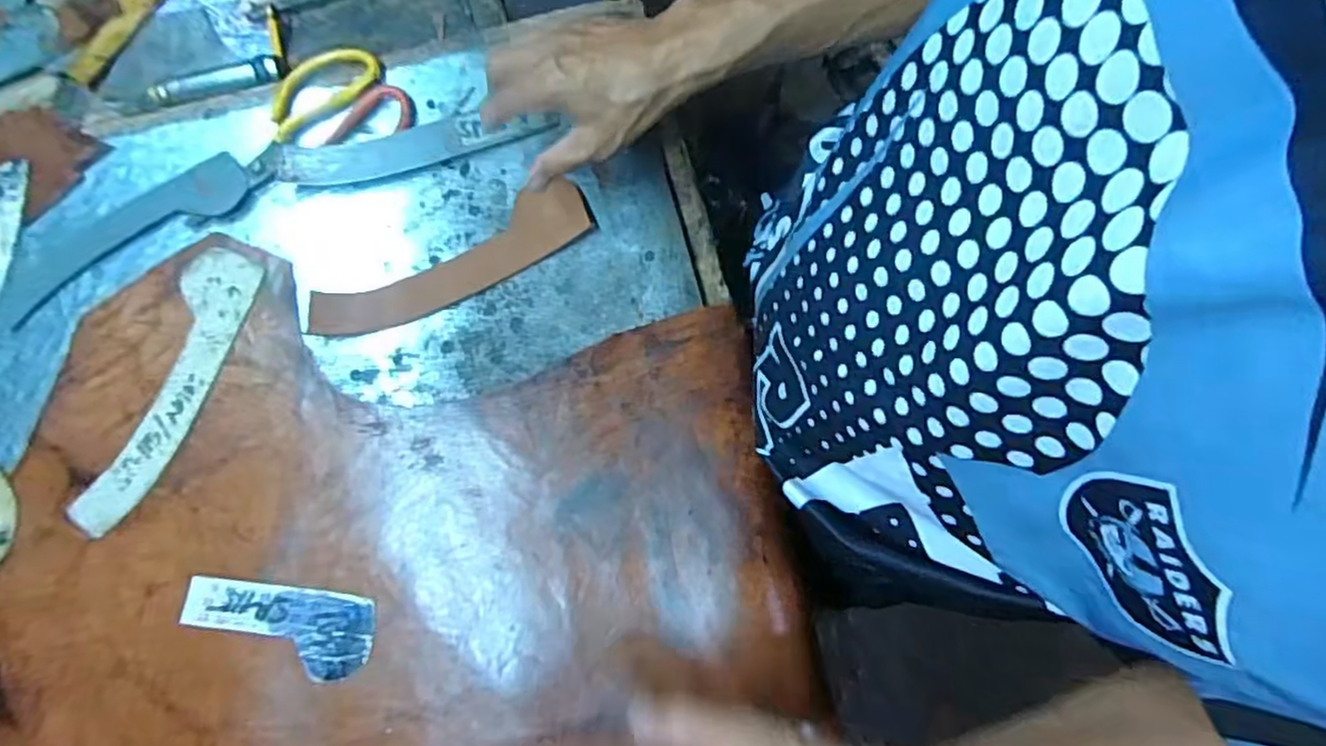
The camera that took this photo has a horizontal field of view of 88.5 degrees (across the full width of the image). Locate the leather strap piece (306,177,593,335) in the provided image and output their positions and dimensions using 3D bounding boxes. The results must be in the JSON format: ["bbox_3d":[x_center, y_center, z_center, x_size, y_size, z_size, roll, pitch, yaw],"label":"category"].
[{"bbox_3d":[-0.154,-0.080,0.498,0.208,0.014,0.051,-27,78,-6],"label":"leather strap piece"}]

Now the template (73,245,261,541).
[{"bbox_3d":[-0.349,0.009,0.479,0.051,0.004,0.208,17,76,3],"label":"template"}]

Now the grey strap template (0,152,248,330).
[{"bbox_3d":[-0.403,-0.108,0.502,0.192,0.010,0.059,-30,78,-8],"label":"grey strap template"}]

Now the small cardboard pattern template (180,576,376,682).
[{"bbox_3d":[-0.249,0.164,0.440,0.121,0.004,0.051,8,75,1],"label":"small cardboard pattern template"}]

